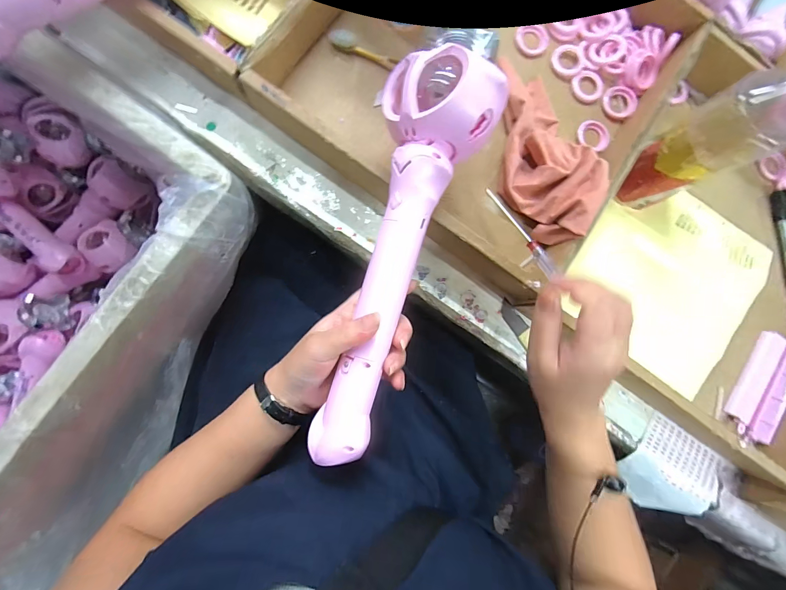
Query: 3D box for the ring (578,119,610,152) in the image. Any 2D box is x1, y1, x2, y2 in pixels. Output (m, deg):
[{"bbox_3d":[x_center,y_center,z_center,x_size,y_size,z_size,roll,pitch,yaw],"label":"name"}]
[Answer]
[{"bbox_3d":[0.234,-0.186,0.399,0.038,0.009,0.031,17,87,-4],"label":"ring"}]

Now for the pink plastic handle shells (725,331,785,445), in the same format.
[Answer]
[{"bbox_3d":[0.437,0.108,0.399,0.060,0.013,0.120,29,86,-3],"label":"pink plastic handle shells"}]

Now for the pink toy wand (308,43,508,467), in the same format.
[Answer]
[{"bbox_3d":[0.001,-0.026,0.274,0.085,0.053,0.320,16,91,-4],"label":"pink toy wand"}]

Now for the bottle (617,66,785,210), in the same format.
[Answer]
[{"bbox_3d":[0.283,-0.135,0.310,0.057,0.179,0.066,-19,89,-5],"label":"bottle"}]

